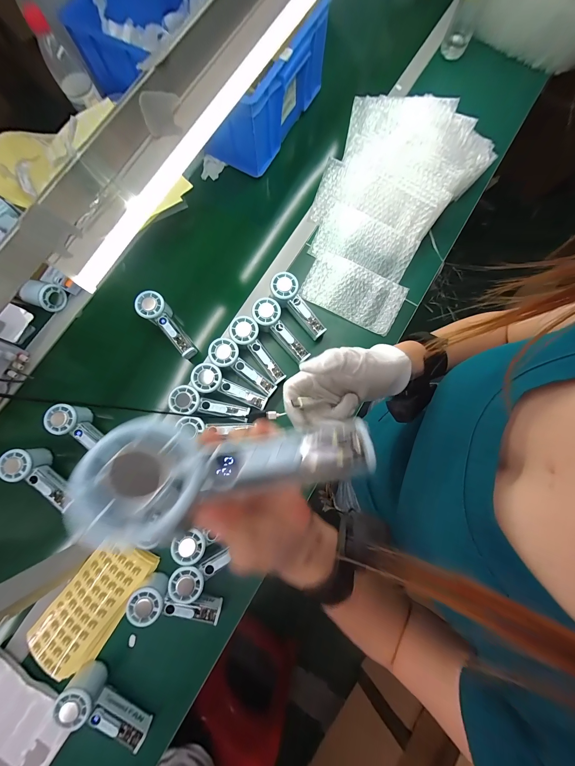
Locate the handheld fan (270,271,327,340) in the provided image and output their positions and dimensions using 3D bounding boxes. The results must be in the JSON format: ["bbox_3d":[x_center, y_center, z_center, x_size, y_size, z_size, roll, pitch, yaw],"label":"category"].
[{"bbox_3d":[0.023,-0.161,0.562,0.051,0.026,0.153,-38,97,-7],"label":"handheld fan"}]

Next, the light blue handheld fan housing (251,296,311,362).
[{"bbox_3d":[-0.014,-0.110,0.553,0.052,0.026,0.145,-42,98,-8],"label":"light blue handheld fan housing"}]

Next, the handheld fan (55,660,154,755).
[{"bbox_3d":[-0.300,0.543,0.440,0.153,0.054,0.049,29,81,6],"label":"handheld fan"}]

